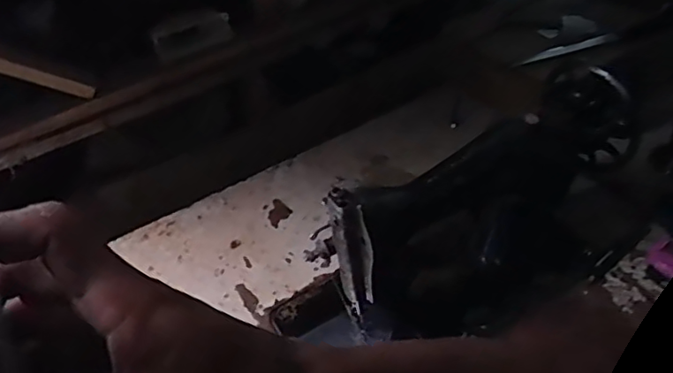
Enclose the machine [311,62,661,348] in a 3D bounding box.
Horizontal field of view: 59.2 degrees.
[{"bbox_3d":[0.175,0.029,0.640,0.359,0.195,0.135,-24,43,-19],"label":"machine"}]

